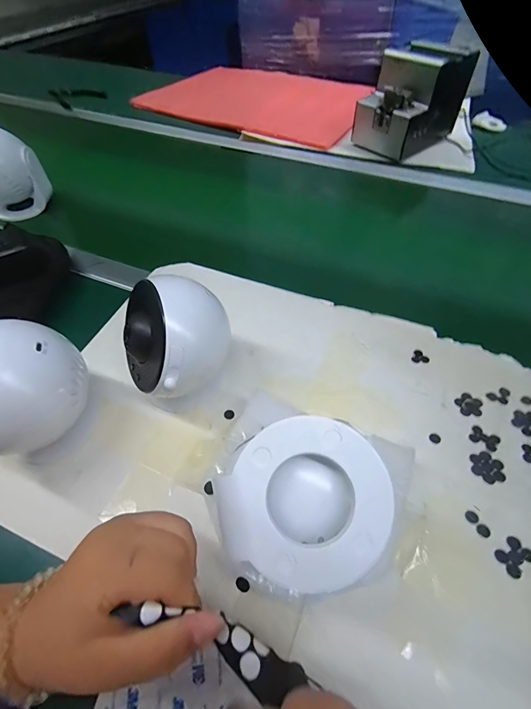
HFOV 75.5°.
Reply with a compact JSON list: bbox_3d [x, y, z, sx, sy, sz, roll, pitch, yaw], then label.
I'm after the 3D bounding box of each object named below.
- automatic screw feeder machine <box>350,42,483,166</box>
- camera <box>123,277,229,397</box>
[{"bbox_3d":[0.289,-0.500,0.684,0.195,0.152,0.126,-35,62,-23],"label":"automatic screw feeder machine"},{"bbox_3d":[-0.085,-0.017,0.296,0.086,0.078,0.088,24,57,15],"label":"camera"}]

